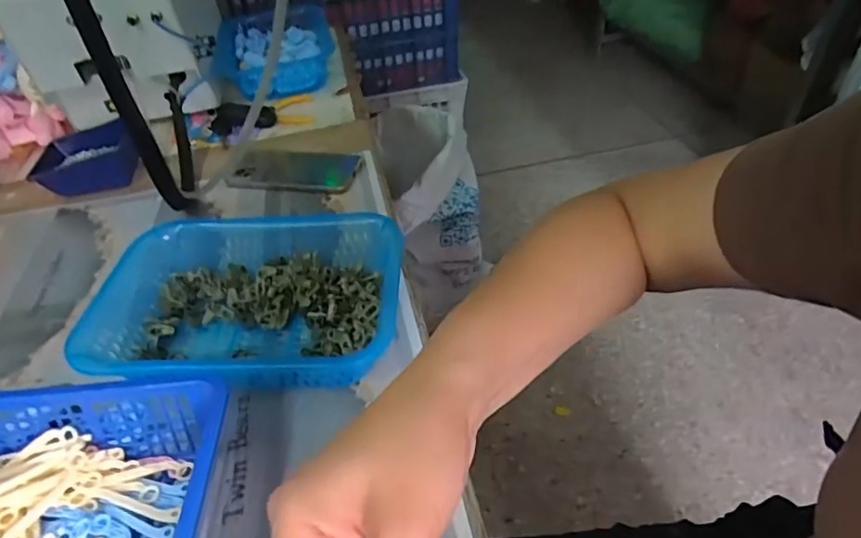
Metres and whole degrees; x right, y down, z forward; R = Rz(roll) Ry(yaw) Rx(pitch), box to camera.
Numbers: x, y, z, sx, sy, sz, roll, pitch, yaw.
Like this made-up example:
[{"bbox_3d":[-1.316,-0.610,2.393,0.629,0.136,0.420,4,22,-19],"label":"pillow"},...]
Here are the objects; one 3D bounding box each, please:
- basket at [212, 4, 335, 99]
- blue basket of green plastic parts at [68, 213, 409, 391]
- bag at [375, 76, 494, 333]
[{"bbox_3d":[-0.261,-0.376,0.928,0.189,0.070,0.248,-12,43,-9],"label":"basket"},{"bbox_3d":[-0.160,0.033,0.478,0.249,0.066,0.191,-2,42,2],"label":"blue basket of green plastic parts"},{"bbox_3d":[0.011,-0.125,1.196,0.172,0.394,0.233,-9,42,-5],"label":"bag"}]

